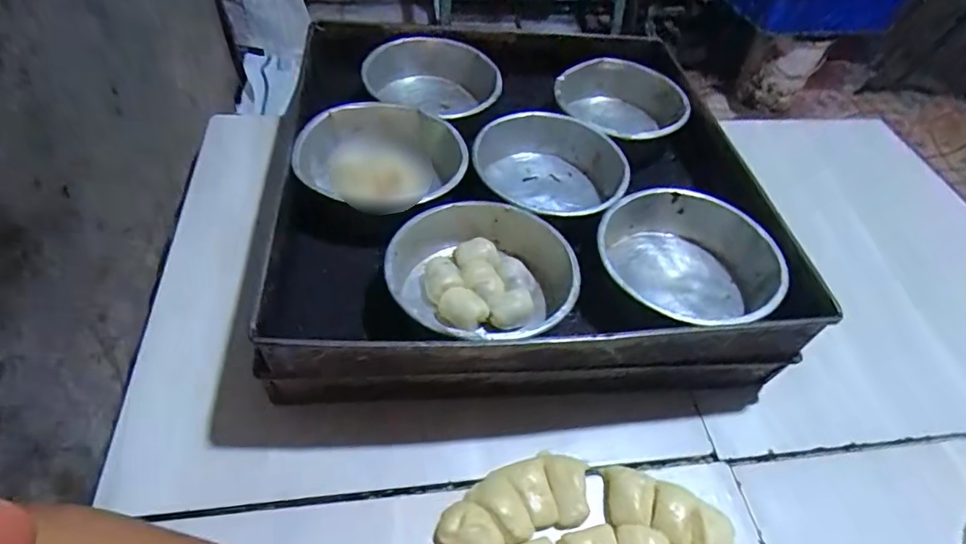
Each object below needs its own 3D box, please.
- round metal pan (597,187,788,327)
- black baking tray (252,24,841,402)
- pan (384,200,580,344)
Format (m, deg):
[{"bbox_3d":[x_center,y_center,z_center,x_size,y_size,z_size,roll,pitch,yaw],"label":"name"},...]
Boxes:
[{"bbox_3d":[0.184,-0.003,0.485,0.157,0.062,0.167,2,51,-3],"label":"round metal pan"},{"bbox_3d":[0.051,-0.086,0.561,0.482,0.109,0.433,-3,51,-7],"label":"black baking tray"},{"bbox_3d":[-0.001,0.008,0.452,0.147,0.065,0.152,2,51,-3],"label":"pan"}]

